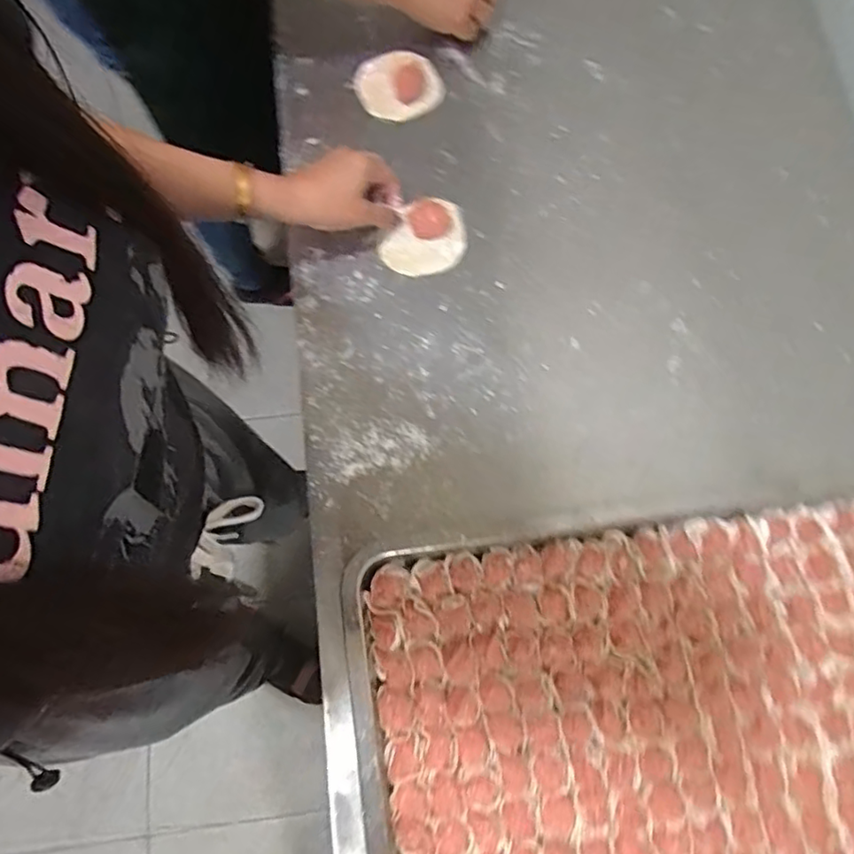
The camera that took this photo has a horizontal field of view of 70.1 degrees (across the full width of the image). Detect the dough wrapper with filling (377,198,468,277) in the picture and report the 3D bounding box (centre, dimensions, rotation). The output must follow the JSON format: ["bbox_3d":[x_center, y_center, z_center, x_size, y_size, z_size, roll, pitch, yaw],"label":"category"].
[{"bbox_3d":[-0.005,-0.182,0.587,0.083,0.016,0.068,-12,75,-5],"label":"dough wrapper with filling"}]

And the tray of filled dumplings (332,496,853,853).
[{"bbox_3d":[0.244,0.248,0.441,0.602,0.042,0.378,-7,73,-1],"label":"tray of filled dumplings"}]

